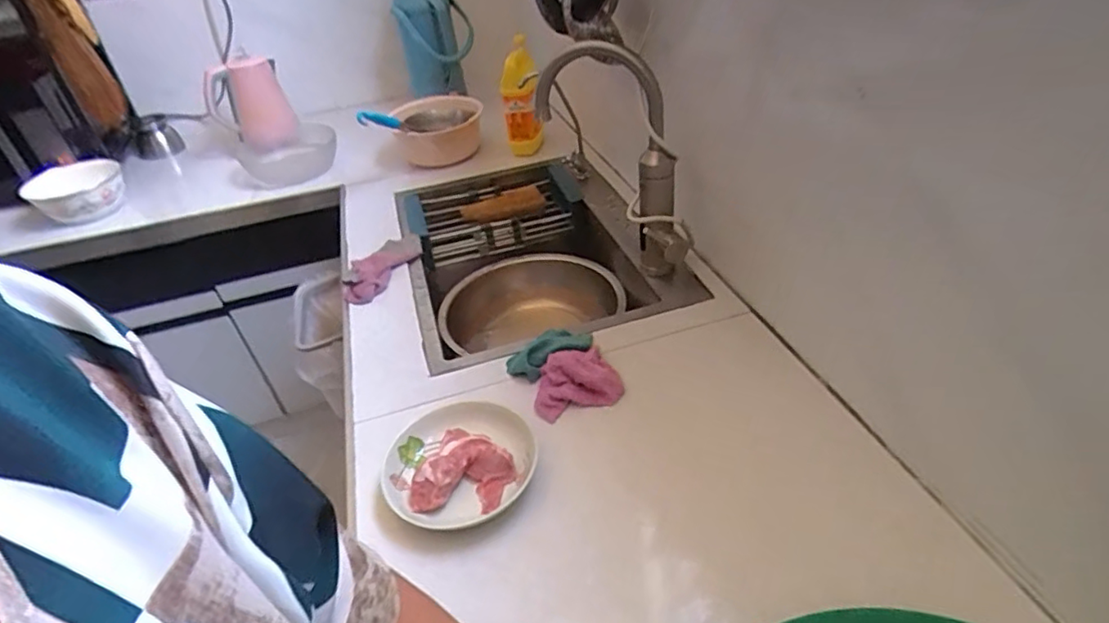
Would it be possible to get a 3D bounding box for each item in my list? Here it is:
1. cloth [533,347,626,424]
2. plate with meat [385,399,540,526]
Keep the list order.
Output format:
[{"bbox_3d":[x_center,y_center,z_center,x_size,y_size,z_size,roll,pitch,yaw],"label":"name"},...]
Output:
[{"bbox_3d":[0.025,0.094,0.812,0.117,0.037,0.094,-14,37,-10],"label":"cloth"},{"bbox_3d":[-0.117,0.173,0.717,0.174,0.048,0.173,-4,37,3],"label":"plate with meat"}]

